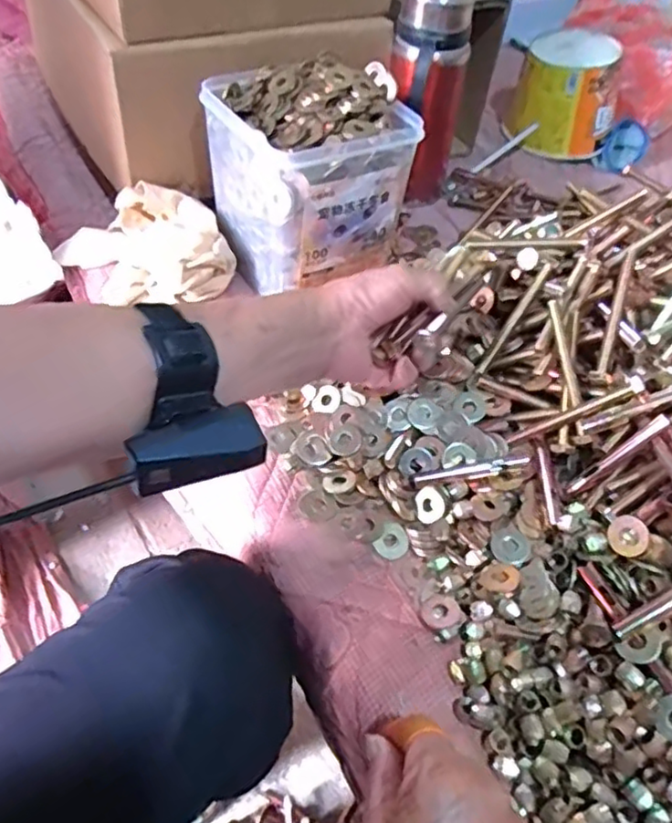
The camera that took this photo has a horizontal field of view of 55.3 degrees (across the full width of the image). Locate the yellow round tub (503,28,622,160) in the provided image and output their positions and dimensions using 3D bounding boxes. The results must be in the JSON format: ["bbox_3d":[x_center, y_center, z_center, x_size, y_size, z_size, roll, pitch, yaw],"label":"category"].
[{"bbox_3d":[0.294,-0.408,0.827,0.128,0.111,0.119,17,51,8],"label":"yellow round tub"}]

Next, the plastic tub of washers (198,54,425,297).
[{"bbox_3d":[-0.025,-0.217,0.588,0.147,0.144,0.139,-23,56,-22],"label":"plastic tub of washers"}]

